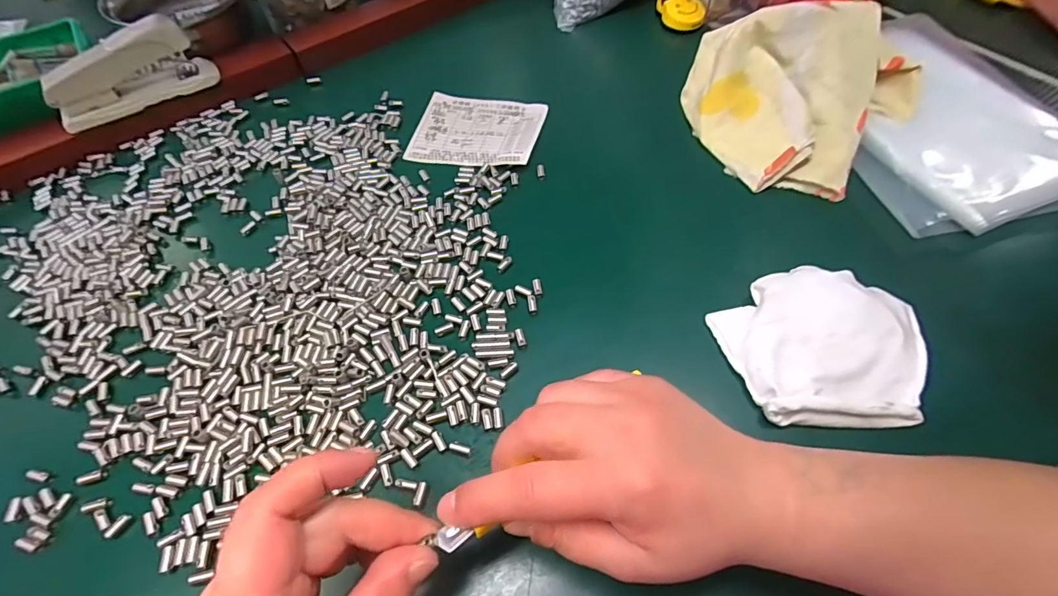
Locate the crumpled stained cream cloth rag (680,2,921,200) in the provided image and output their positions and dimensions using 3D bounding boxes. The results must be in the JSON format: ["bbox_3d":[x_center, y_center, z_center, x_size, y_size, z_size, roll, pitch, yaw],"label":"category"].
[{"bbox_3d":[0.220,-0.161,0.396,0.173,0.073,0.150,9,57,7],"label":"crumpled stained cream cloth rag"}]

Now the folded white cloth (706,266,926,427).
[{"bbox_3d":[0.173,0.027,0.298,0.109,0.024,0.093,2,57,0],"label":"folded white cloth"}]

